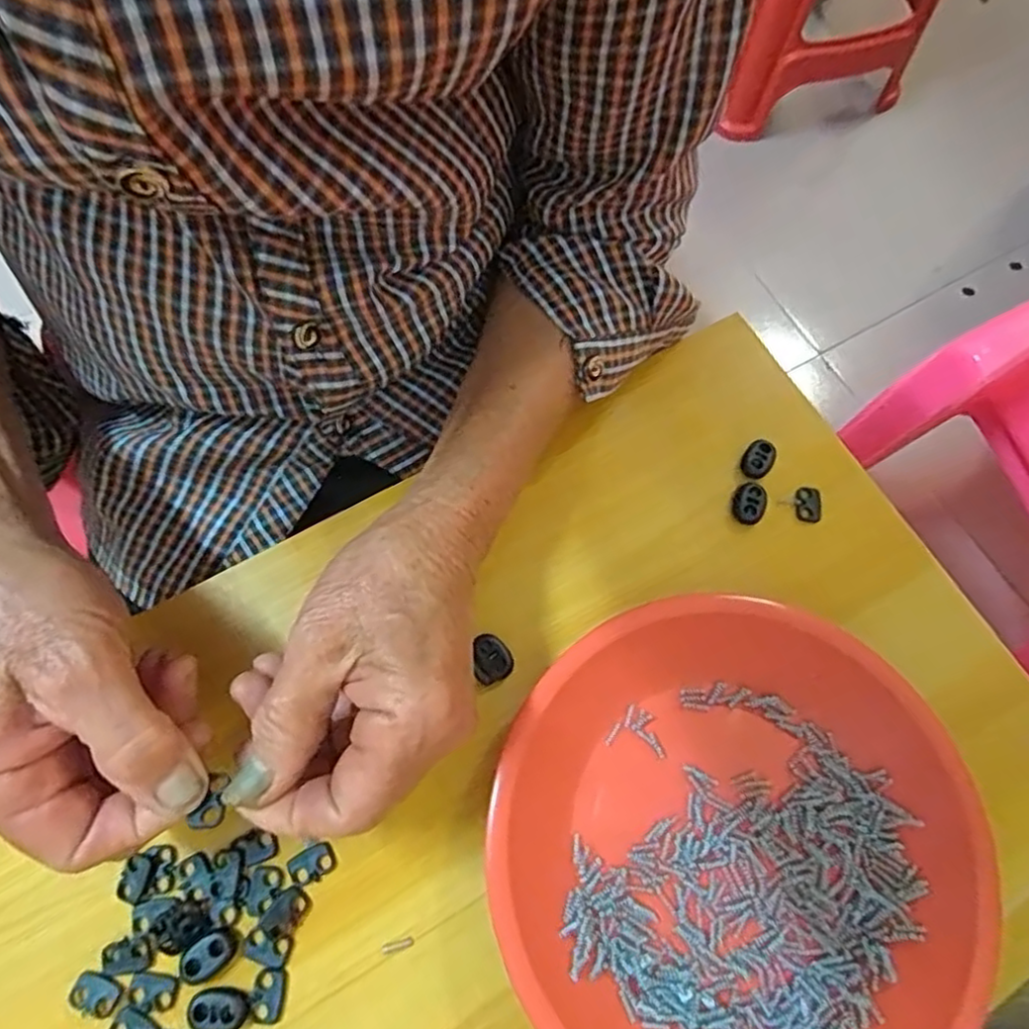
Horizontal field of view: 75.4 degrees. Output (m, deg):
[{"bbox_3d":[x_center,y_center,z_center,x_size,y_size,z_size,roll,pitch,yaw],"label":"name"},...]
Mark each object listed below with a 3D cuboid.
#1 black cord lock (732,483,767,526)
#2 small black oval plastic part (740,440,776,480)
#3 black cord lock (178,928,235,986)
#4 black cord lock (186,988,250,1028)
[{"bbox_3d":[0.117,-0.006,0.329,0.015,0.005,0.021,23,71,6],"label":"black cord lock"},{"bbox_3d":[0.123,-0.027,0.337,0.014,0.008,0.019,33,72,9],"label":"small black oval plastic part"},{"bbox_3d":[-0.121,0.173,0.260,0.021,0.004,0.014,-36,75,-14],"label":"black cord lock"},{"bbox_3d":[-0.113,0.190,0.254,0.022,0.004,0.014,-3,70,-3],"label":"black cord lock"}]

